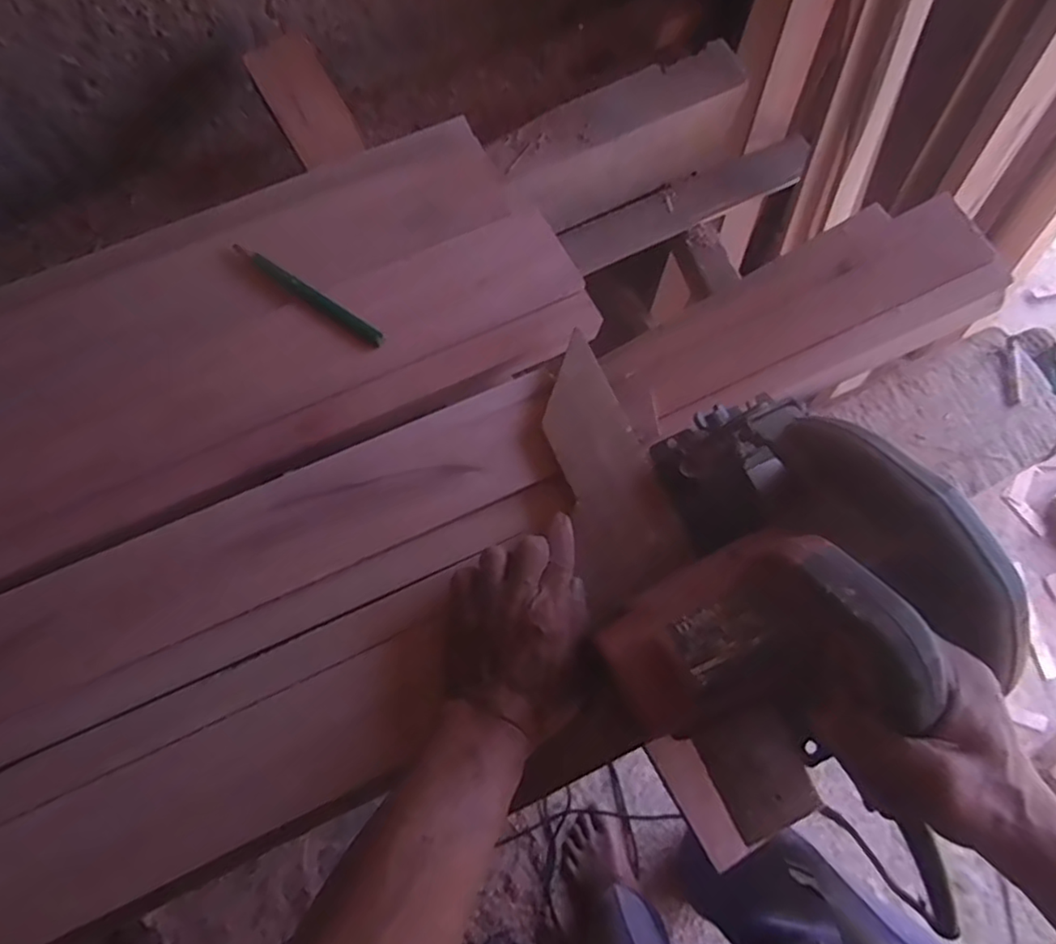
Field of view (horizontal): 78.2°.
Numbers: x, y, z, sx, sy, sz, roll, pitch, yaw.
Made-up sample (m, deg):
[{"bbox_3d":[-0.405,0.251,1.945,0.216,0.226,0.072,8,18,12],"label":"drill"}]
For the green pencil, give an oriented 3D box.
[{"bbox_3d":[-0.172,-0.139,0.511,0.137,0.009,0.012,32,76,6],"label":"green pencil"}]

